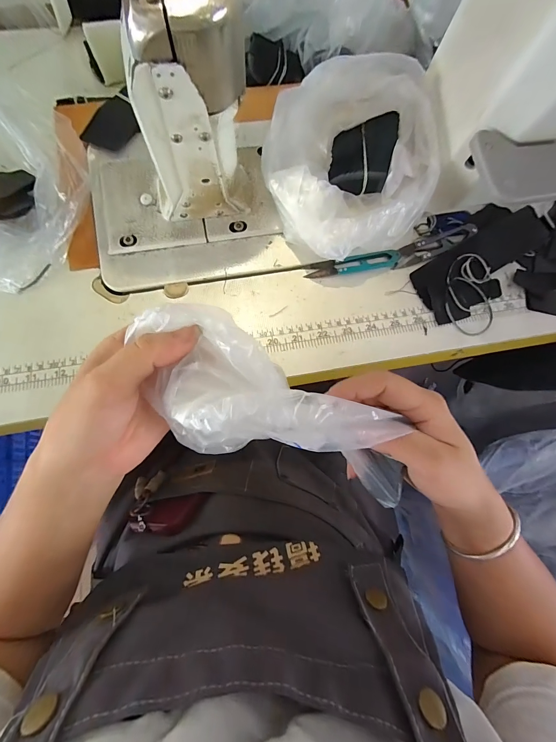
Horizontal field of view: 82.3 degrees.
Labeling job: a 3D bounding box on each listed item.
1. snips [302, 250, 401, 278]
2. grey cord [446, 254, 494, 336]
[{"bbox_3d":[0.080,-0.115,0.341,0.102,0.009,0.020,-8,74,-4],"label":"snips"},{"bbox_3d":[0.204,-0.082,0.333,0.053,0.007,0.090,10,74,1],"label":"grey cord"}]

